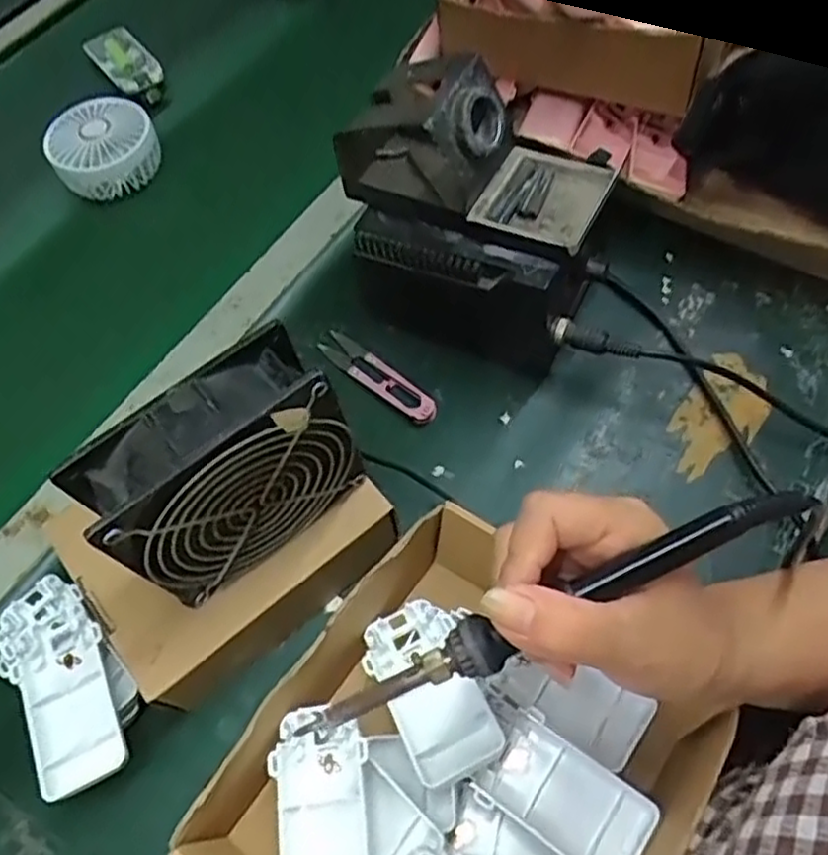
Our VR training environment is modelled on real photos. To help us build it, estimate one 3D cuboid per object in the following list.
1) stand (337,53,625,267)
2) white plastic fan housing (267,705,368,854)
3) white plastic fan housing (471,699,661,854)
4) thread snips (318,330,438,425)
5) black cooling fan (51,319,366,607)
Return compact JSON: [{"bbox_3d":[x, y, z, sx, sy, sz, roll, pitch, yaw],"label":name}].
[{"bbox_3d":[0.036,-0.170,0.447,0.164,0.080,0.082,25,66,15],"label":"stand"},{"bbox_3d":[-0.045,0.185,0.348,0.047,0.013,0.094,-4,62,1],"label":"white plastic fan housing"},{"bbox_3d":[0.074,0.183,0.364,0.085,0.015,0.048,29,67,17],"label":"white plastic fan housing"},{"bbox_3d":[-0.026,-0.038,0.511,0.104,0.013,0.022,37,70,20],"label":"thread snips"},{"bbox_3d":[-0.091,0.024,0.357,0.117,0.112,0.045,-37,66,-15],"label":"black cooling fan"}]

